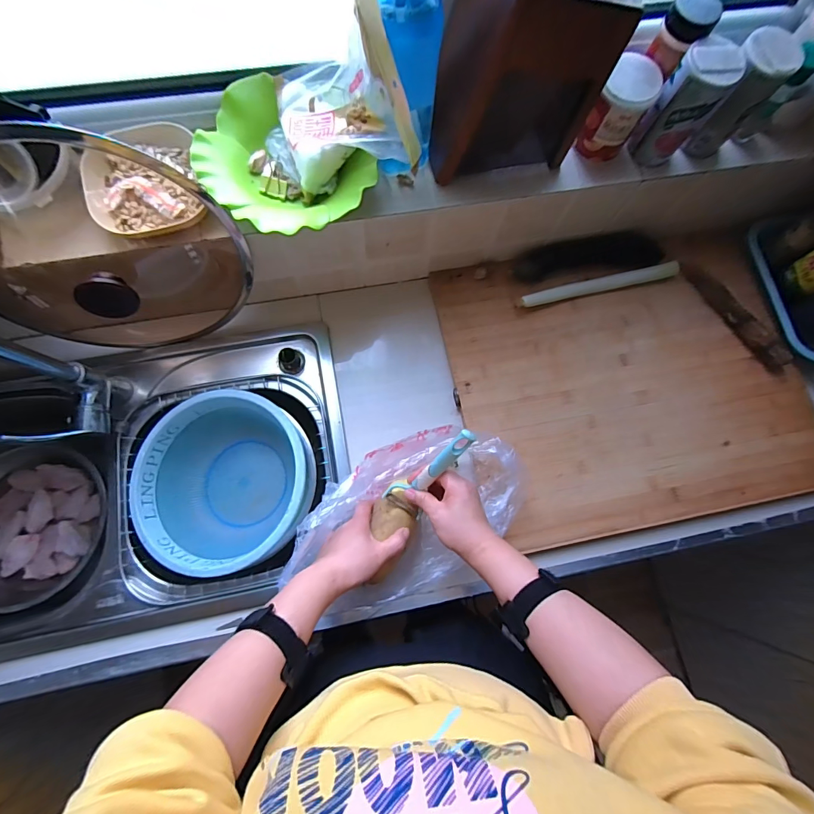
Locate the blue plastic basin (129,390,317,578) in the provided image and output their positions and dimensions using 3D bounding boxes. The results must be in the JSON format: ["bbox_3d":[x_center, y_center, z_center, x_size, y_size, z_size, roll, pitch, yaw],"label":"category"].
[{"bbox_3d":[-0.259,0.106,0.584,0.241,0.109,0.233,0,77,-2],"label":"blue plastic basin"}]

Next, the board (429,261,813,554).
[{"bbox_3d":[0.352,-0.047,0.636,0.529,0.024,0.442,-11,78,-4],"label":"board"}]

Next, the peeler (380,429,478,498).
[{"bbox_3d":[0.028,0.076,0.486,0.027,0.152,0.027,54,38,10],"label":"peeler"}]

